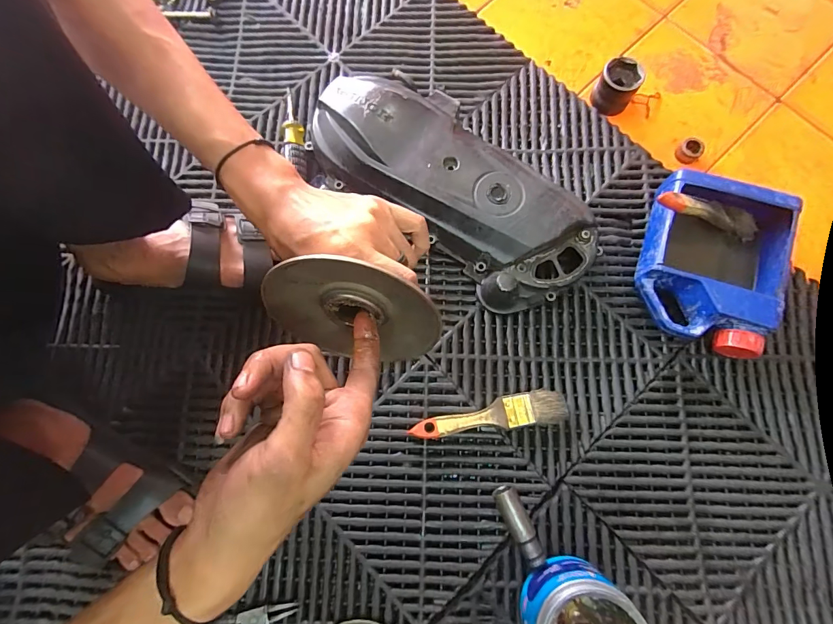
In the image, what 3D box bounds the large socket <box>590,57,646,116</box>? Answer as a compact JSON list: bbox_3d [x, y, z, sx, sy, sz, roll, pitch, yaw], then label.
[{"bbox_3d":[0.266,-0.300,0.534,0.050,0.048,0.047,0,77,1],"label":"large socket"}]

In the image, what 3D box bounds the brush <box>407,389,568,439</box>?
[{"bbox_3d":[0.082,0.118,0.459,0.173,0.021,0.036,-7,77,-1],"label":"brush"}]

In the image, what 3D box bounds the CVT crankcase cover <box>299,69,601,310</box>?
[{"bbox_3d":[0.040,-0.156,0.491,0.376,0.078,0.163,37,80,8],"label":"CVT crankcase cover"}]

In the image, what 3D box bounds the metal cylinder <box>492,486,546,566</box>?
[{"bbox_3d":[0.110,0.228,0.430,0.025,0.024,0.081,-25,78,-5],"label":"metal cylinder"}]

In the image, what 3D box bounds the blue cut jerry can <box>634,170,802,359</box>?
[{"bbox_3d":[0.334,-0.059,0.464,0.162,0.078,0.187,21,78,5],"label":"blue cut jerry can"}]

